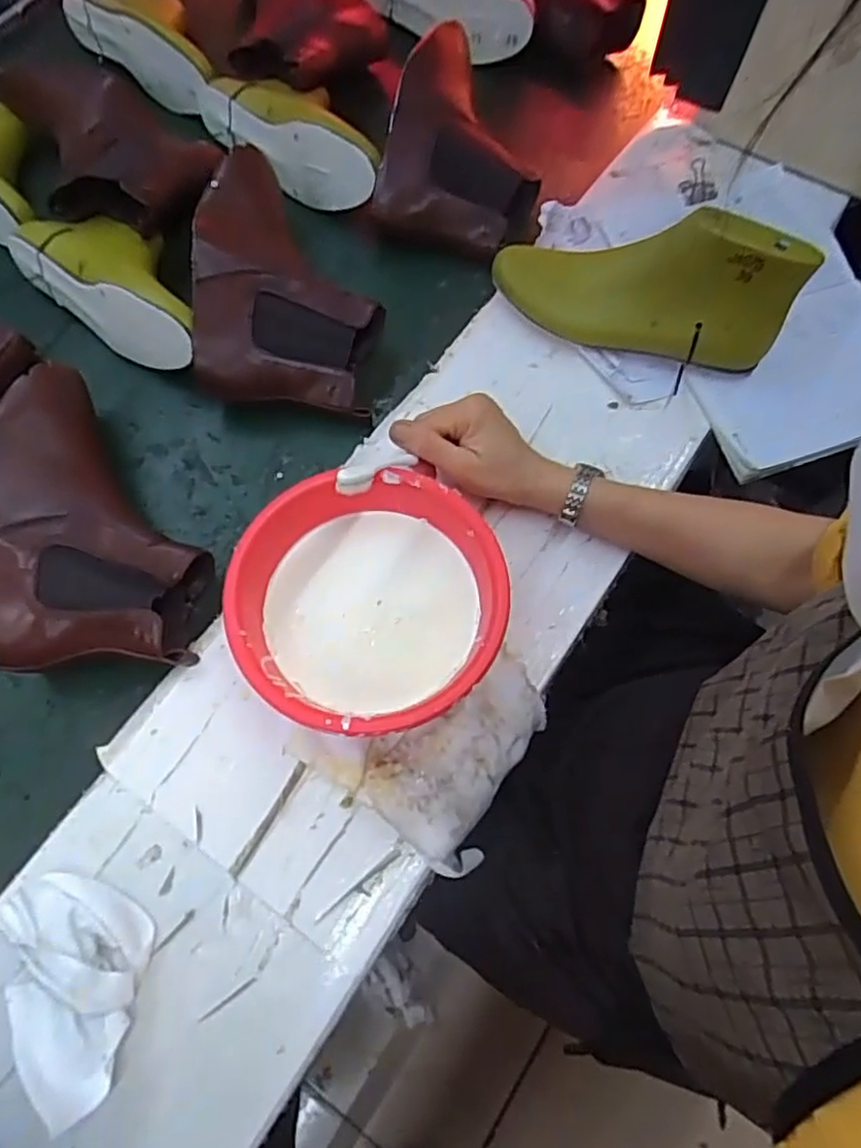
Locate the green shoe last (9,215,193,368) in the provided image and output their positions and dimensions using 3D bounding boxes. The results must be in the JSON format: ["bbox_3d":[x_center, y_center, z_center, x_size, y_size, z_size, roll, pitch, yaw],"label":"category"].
[{"bbox_3d":[-0.293,-0.286,0.638,0.239,0.068,0.108,37,74,13],"label":"green shoe last"}]

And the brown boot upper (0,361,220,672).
[{"bbox_3d":[-0.268,-0.052,0.547,0.163,0.108,0.252,-3,69,0],"label":"brown boot upper"}]

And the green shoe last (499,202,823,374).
[{"bbox_3d":[0.182,-0.247,0.582,0.260,0.111,0.073,11,69,18],"label":"green shoe last"}]

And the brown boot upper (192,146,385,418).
[{"bbox_3d":[-0.127,-0.284,0.629,0.164,0.073,0.255,5,69,3],"label":"brown boot upper"}]

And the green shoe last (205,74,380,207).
[{"bbox_3d":[-0.143,-0.484,0.722,0.101,0.069,0.248,-43,75,-14],"label":"green shoe last"}]

